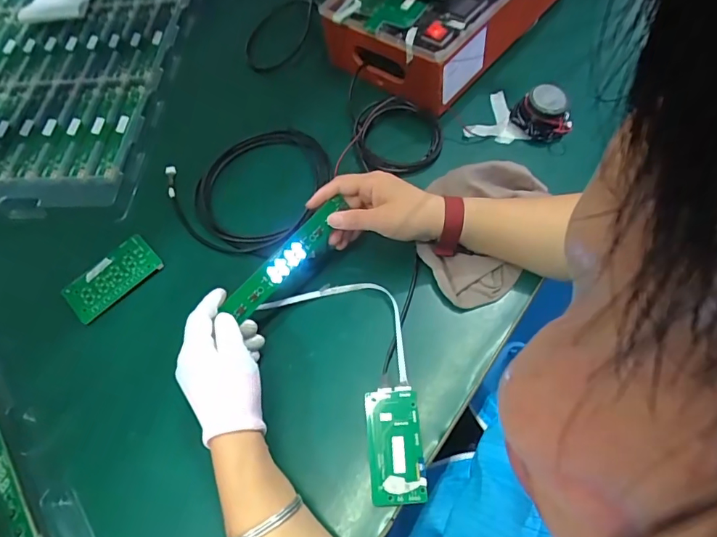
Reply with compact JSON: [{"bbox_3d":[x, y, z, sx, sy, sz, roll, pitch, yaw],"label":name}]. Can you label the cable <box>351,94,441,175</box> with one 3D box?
[{"bbox_3d":[0.051,-0.174,0.611,0.114,0.027,0.110,-1,77,2],"label":"cable"}]

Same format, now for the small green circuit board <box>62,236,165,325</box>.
[{"bbox_3d":[-0.288,0.009,0.549,0.106,0.007,0.060,-42,72,-14],"label":"small green circuit board"}]

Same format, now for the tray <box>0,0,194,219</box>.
[{"bbox_3d":[-0.510,-0.353,0.748,0.480,0.051,0.639,5,62,7],"label":"tray"}]

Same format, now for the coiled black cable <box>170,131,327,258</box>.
[{"bbox_3d":[-0.132,-0.098,0.591,0.209,0.036,0.182,-21,62,-7],"label":"coiled black cable"}]

